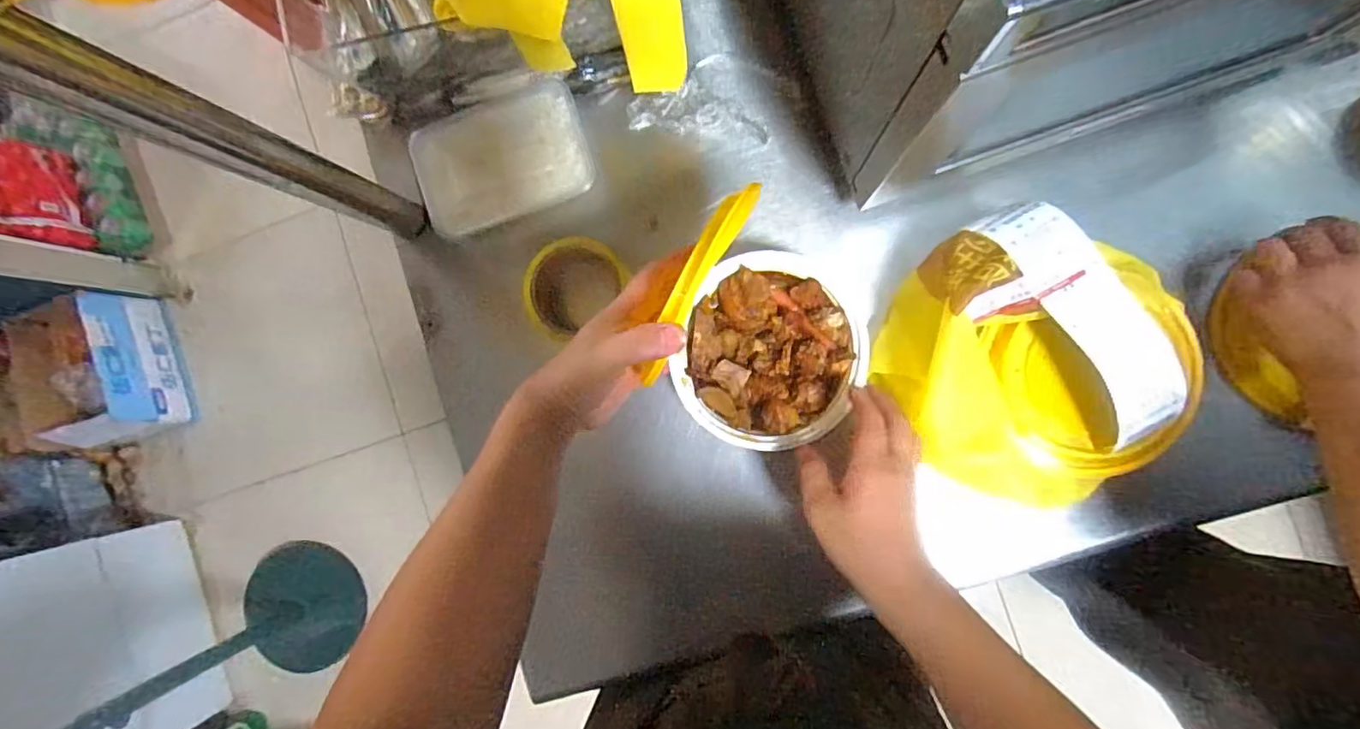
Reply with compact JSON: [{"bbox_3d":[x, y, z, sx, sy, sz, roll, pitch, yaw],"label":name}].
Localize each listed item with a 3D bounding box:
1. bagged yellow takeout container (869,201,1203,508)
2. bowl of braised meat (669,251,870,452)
[{"bbox_3d":[0.288,0.002,0.480,0.225,0.088,0.211,0,88,6],"label":"bagged yellow takeout container"},{"bbox_3d":[0.084,-0.009,0.548,0.148,0.087,0.166,29,92,6],"label":"bowl of braised meat"}]

